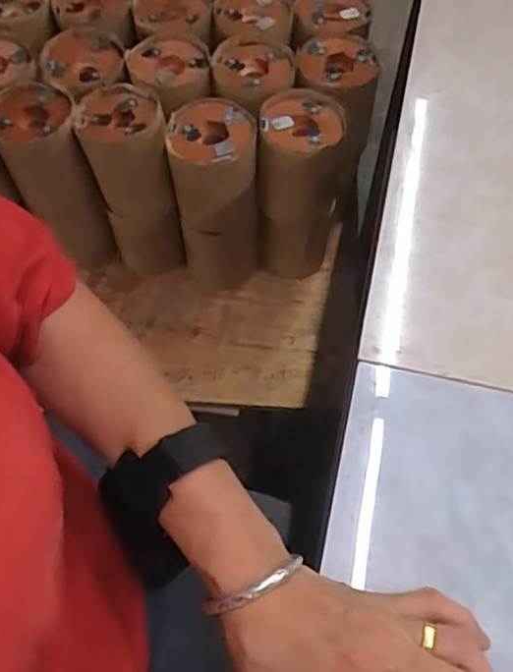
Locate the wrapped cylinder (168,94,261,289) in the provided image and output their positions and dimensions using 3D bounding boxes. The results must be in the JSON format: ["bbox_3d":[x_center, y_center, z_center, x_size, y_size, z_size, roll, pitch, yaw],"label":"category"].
[{"bbox_3d":[-0.042,-0.140,0.689,0.083,0.215,0.087,0,62,0],"label":"wrapped cylinder"}]

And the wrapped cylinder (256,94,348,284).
[{"bbox_3d":[0.045,-0.151,0.697,0.084,0.208,0.095,12,63,6],"label":"wrapped cylinder"}]

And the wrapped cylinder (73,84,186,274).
[{"bbox_3d":[-0.132,-0.155,0.703,0.078,0.220,0.096,-15,63,-8],"label":"wrapped cylinder"}]

